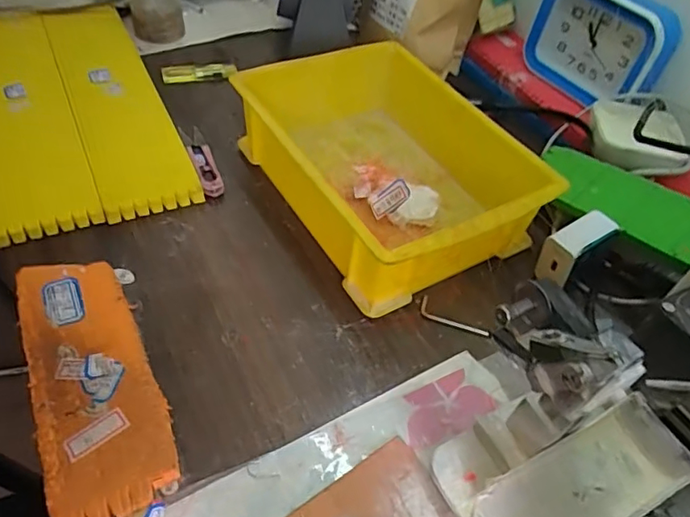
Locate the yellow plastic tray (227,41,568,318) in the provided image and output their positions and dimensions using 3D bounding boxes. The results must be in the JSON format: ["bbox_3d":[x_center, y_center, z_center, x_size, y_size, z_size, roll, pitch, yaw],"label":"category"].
[{"bbox_3d":[0.035,-0.085,0.464,0.183,0.070,0.253,-22,53,-24],"label":"yellow plastic tray"}]

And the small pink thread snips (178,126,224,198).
[{"bbox_3d":[-0.133,-0.096,0.497,0.022,0.019,0.119,-14,52,-19],"label":"small pink thread snips"}]

